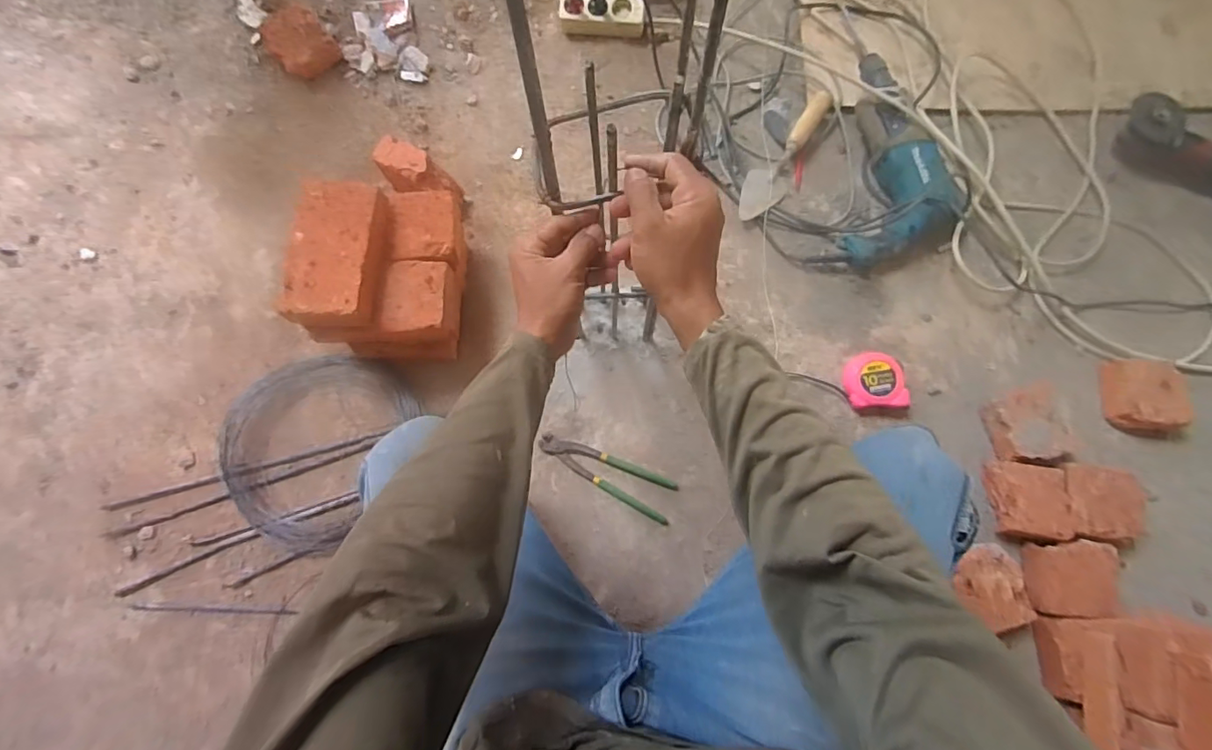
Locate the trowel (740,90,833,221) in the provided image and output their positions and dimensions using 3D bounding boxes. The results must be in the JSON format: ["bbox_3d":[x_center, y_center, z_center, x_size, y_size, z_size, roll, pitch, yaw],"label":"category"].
[{"bbox_3d":[0.312,-0.382,0.912,0.072,0.040,0.268,34,80,7],"label":"trowel"}]

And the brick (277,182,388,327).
[{"bbox_3d":[-0.367,-0.163,0.719,0.109,0.056,0.201,-1,76,0],"label":"brick"}]

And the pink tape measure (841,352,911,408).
[{"bbox_3d":[0.426,0.010,0.832,0.093,0.043,0.088,3,78,1],"label":"pink tape measure"}]

